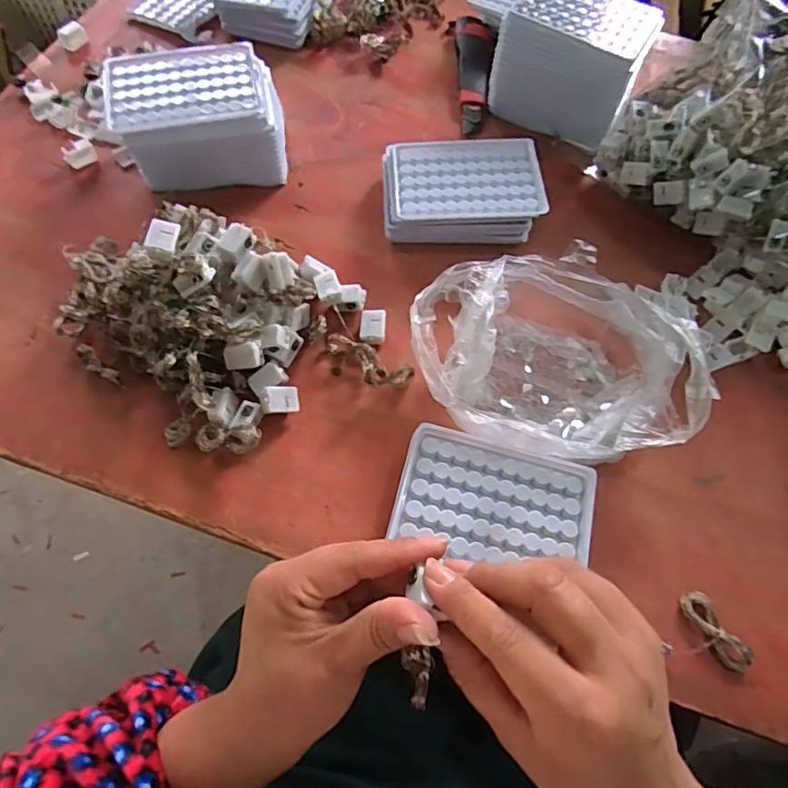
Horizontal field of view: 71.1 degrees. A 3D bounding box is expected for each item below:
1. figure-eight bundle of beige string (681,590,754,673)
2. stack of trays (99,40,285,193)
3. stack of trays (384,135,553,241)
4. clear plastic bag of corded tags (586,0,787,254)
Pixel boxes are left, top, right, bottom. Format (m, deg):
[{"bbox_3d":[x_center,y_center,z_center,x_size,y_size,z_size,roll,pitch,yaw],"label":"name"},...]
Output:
[{"bbox_3d":[0.214,0.156,0.365,0.021,0.011,0.053,-23,67,-14],"label":"figure-eight bundle of beige string"},{"bbox_3d":[-0.175,-0.250,0.508,0.147,0.074,0.110,-12,65,-9],"label":"stack of trays"},{"bbox_3d":[0.060,-0.182,0.504,0.141,0.042,0.105,-6,64,-6],"label":"stack of trays"},{"bbox_3d":[0.325,-0.227,0.477,0.241,0.161,0.166,34,66,13],"label":"clear plastic bag of corded tags"}]

